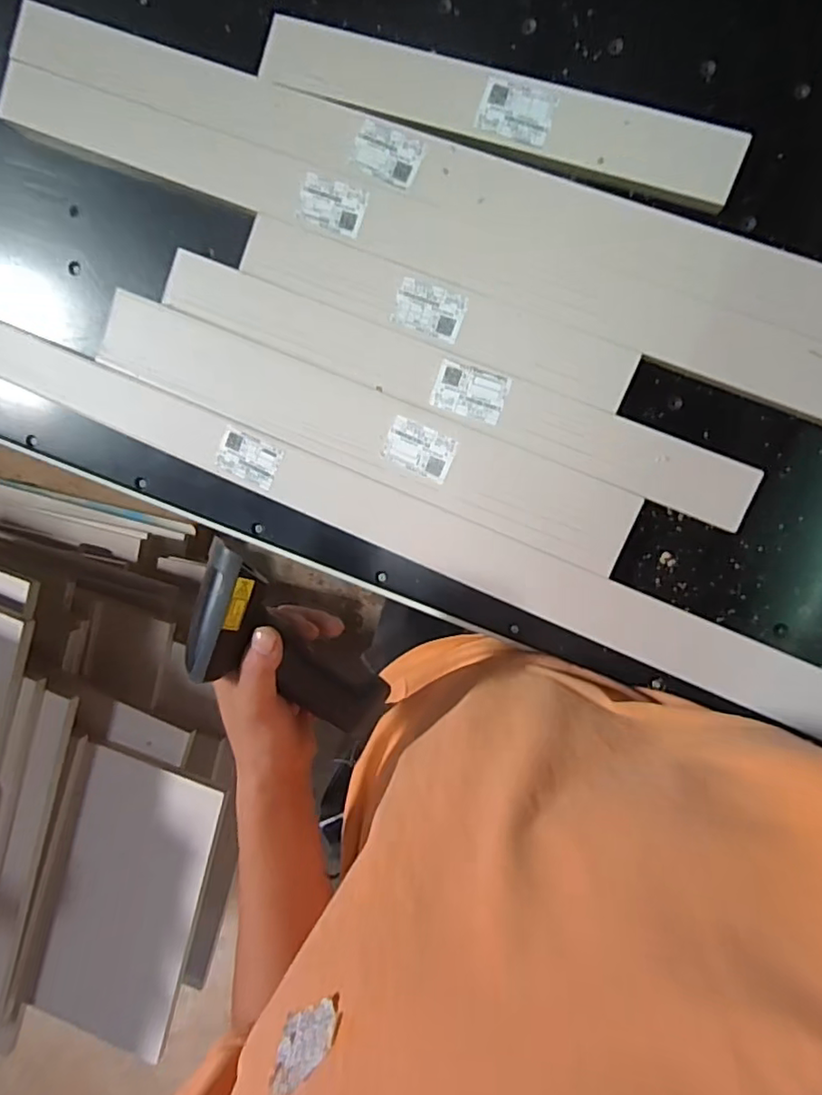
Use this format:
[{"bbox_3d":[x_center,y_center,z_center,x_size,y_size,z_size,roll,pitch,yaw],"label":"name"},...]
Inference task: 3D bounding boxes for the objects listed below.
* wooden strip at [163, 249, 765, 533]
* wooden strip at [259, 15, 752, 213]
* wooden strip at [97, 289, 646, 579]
[{"bbox_3d":[0.026,-0.137,0.487,0.511,0.014,0.051,23,97,6],"label":"wooden strip"},{"bbox_3d":[0.063,-0.343,0.466,0.380,0.010,0.054,21,100,8],"label":"wooden strip"},{"bbox_3d":[-0.048,-0.104,0.509,0.485,0.012,0.071,24,97,5],"label":"wooden strip"}]

